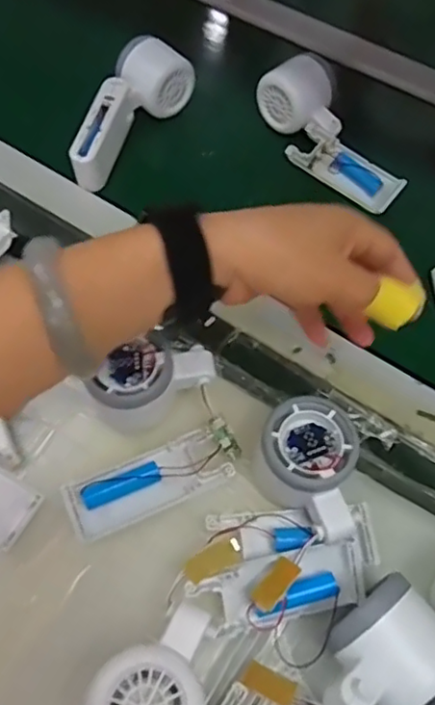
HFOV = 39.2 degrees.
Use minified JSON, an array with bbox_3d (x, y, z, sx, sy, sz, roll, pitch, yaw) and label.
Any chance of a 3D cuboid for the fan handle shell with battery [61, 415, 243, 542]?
[{"bbox_3d":[-0.040,0.079,0.390,0.112,0.016,0.041,-20,63,-13],"label":"fan handle shell with battery"}]

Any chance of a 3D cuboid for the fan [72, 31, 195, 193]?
[{"bbox_3d":[-0.088,-0.218,0.552,0.054,0.064,0.151,31,64,15],"label":"fan"}]

